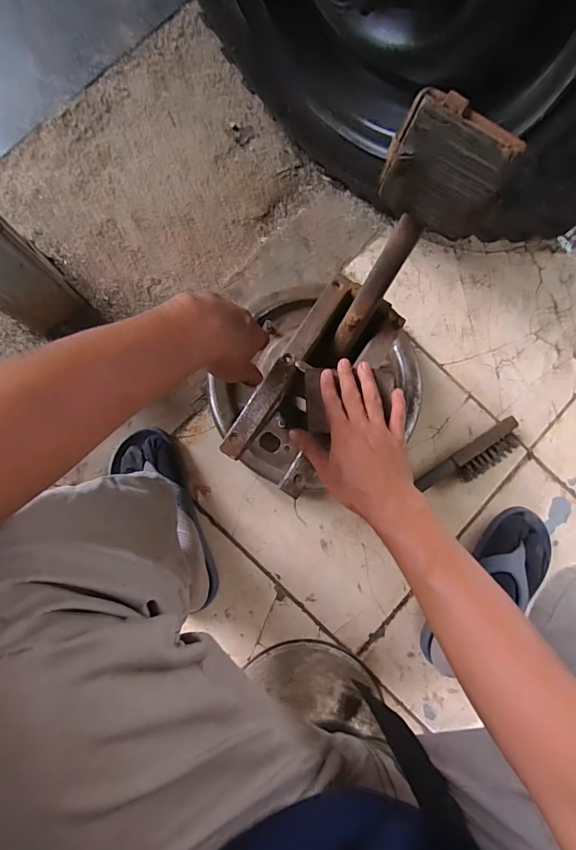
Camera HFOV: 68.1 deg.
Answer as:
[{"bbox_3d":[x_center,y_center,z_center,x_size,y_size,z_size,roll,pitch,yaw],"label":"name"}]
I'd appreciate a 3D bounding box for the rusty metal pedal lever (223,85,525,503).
[{"bbox_3d":[0.061,-0.083,0.402,0.108,0.219,0.301,32,85,0],"label":"rusty metal pedal lever"}]

